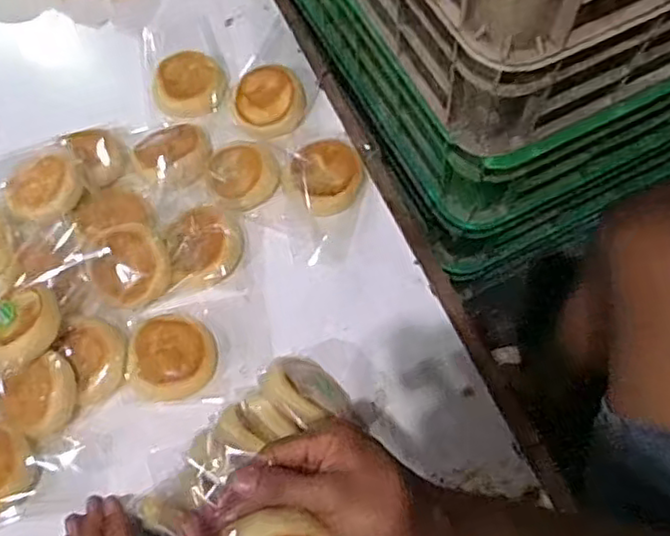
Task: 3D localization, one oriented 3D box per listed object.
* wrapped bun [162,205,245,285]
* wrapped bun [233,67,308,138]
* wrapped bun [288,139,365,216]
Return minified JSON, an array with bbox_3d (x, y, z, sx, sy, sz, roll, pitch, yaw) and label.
[{"bbox_3d":[-0.157,-0.026,0.792,0.096,0.025,0.096,1,81,-10],"label":"wrapped bun"},{"bbox_3d":[-0.088,-0.218,0.870,0.095,0.032,0.100,-5,67,1],"label":"wrapped bun"},{"bbox_3d":[-0.009,-0.114,0.818,0.092,0.035,0.098,-1,67,3],"label":"wrapped bun"}]

